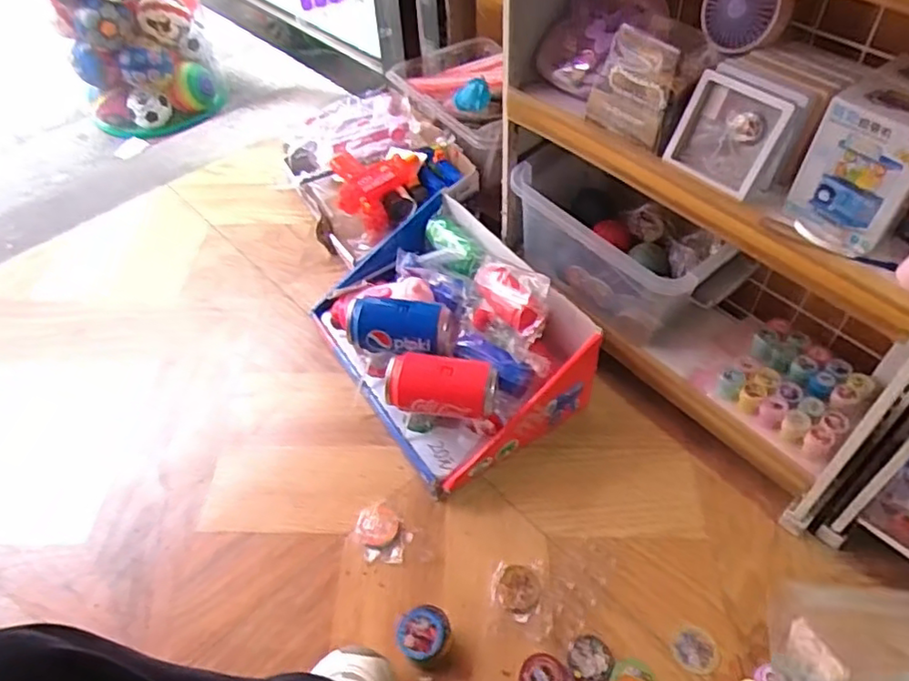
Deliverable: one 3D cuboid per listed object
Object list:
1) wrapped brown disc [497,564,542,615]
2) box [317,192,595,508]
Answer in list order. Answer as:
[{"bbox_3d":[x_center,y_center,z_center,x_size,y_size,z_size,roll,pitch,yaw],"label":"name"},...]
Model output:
[{"bbox_3d":[0.070,0.269,0.698,0.045,0.010,0.046,-1,50,2],"label":"wrapped brown disc"},{"bbox_3d":[-0.015,-0.013,0.827,0.236,0.175,0.338,-29,55,-20],"label":"box"}]

